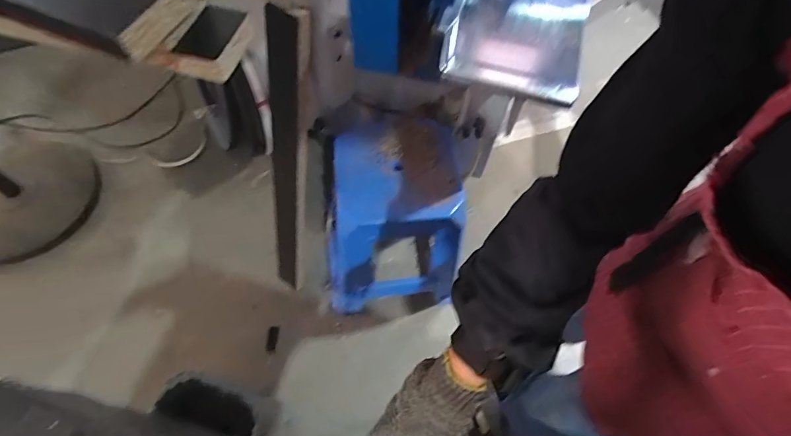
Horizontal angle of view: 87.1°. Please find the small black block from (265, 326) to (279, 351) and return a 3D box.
[{"bbox_3d":[-0.328,0.321,1.106,0.028,0.010,0.063,14,67,-20],"label":"small black block"}]

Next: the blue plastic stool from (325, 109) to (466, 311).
[{"bbox_3d":[-0.018,-0.006,1.058,0.312,0.391,0.341,-4,61,-5],"label":"blue plastic stool"}]

